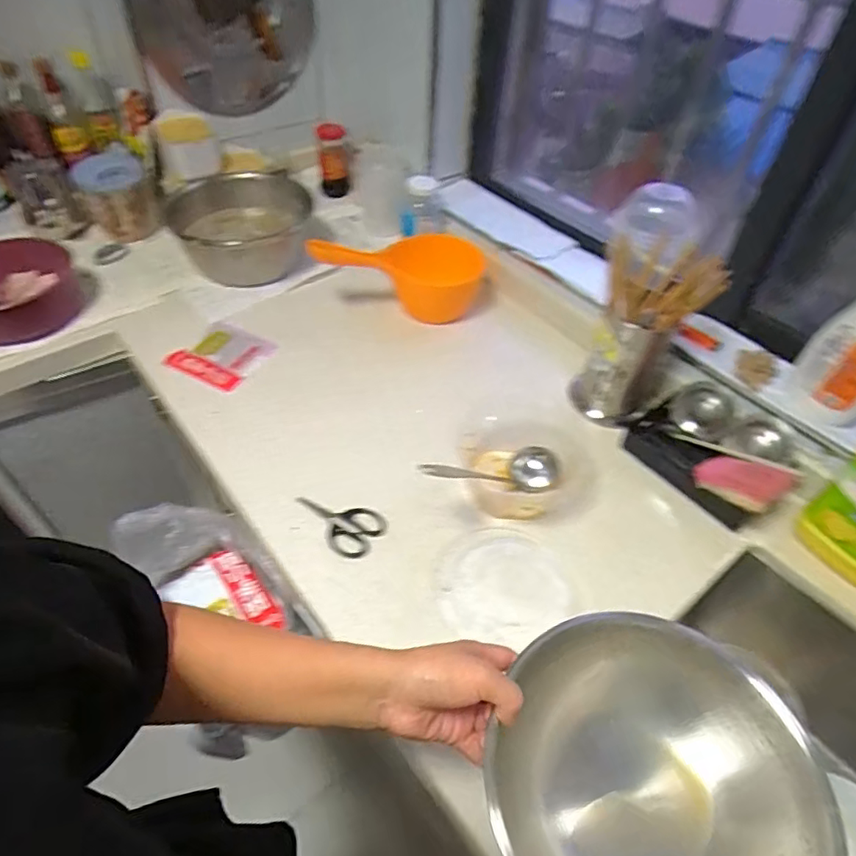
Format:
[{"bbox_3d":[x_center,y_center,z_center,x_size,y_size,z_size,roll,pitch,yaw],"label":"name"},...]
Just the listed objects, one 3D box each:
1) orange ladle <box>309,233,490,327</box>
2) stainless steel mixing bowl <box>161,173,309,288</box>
[{"bbox_3d":[-0.059,-0.264,0.945,0.292,0.116,0.112,4,43,-27],"label":"orange ladle"},{"bbox_3d":[-0.335,-0.359,1.039,0.251,0.111,0.261,1,47,-1],"label":"stainless steel mixing bowl"}]

